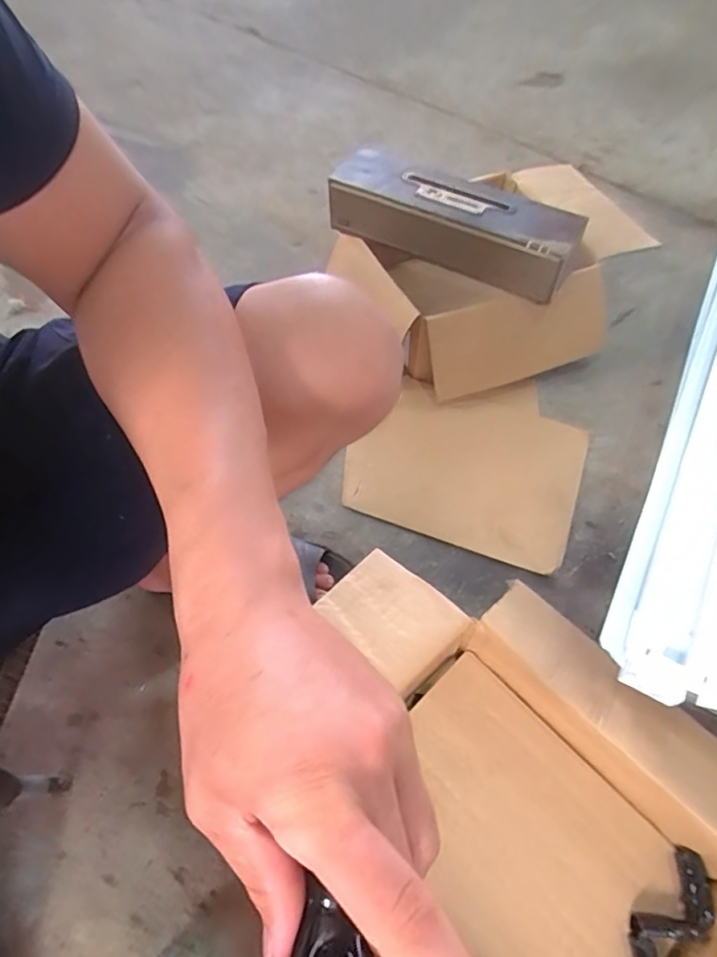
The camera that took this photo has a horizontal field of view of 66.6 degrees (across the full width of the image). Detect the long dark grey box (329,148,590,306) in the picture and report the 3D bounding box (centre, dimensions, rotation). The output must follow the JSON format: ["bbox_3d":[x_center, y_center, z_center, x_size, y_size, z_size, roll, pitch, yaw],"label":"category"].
[{"bbox_3d":[0.136,-0.398,0.838,0.398,0.085,0.120,28,62,18],"label":"long dark grey box"}]

